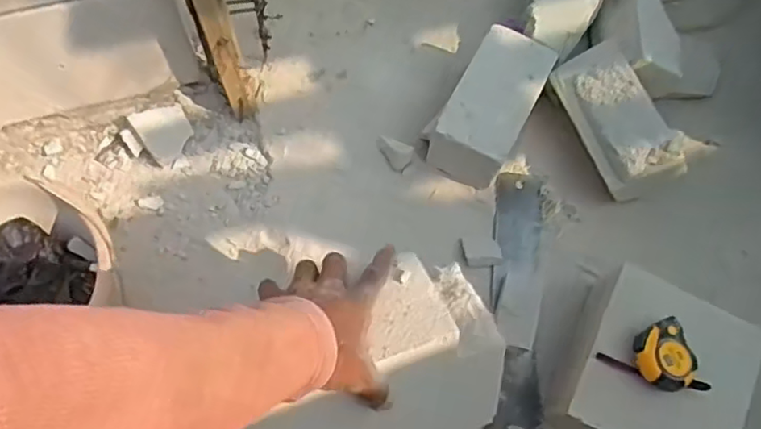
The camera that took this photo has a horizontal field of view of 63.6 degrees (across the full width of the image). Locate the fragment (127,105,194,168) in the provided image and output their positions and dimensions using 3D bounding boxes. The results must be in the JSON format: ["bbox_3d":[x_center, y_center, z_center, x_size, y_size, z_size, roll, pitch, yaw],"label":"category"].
[{"bbox_3d":[-0.310,-0.117,0.886,0.074,0.013,0.083,-33,94,-24],"label":"fragment"}]

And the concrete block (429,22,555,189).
[{"bbox_3d":[0.151,-0.153,0.863,0.116,0.089,0.204,28,71,10],"label":"concrete block"}]

